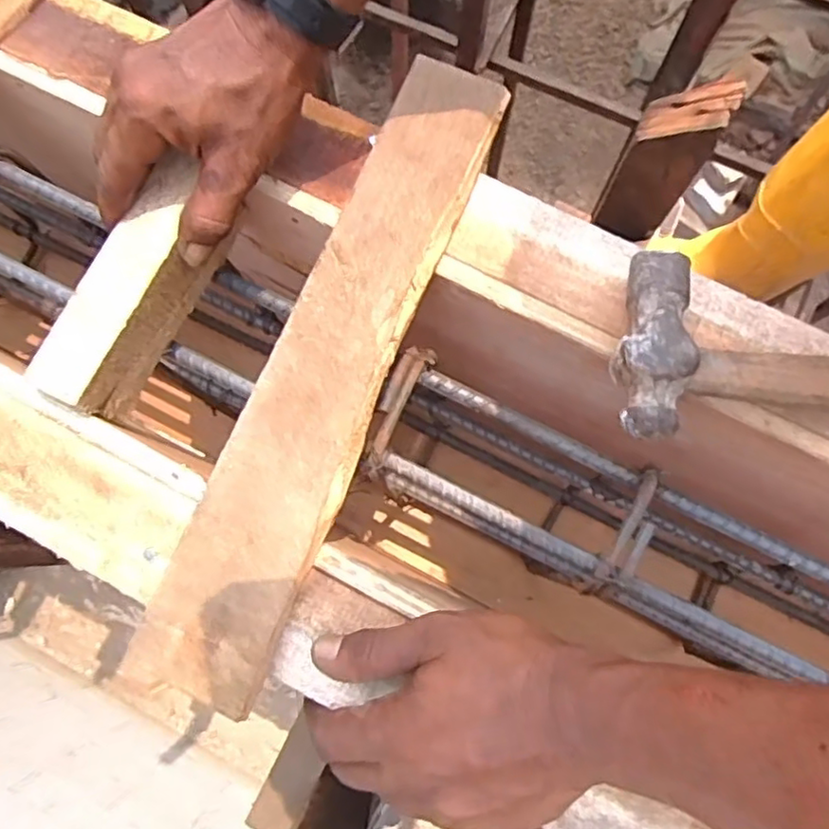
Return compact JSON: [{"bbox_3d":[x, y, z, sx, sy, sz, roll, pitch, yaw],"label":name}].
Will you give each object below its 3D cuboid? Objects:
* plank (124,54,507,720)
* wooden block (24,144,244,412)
[{"bbox_3d":[-0.041,-0.030,0.332,0.062,0.012,0.346,21,78,4],"label":"plank"},{"bbox_3d":[-0.157,-0.069,0.365,0.041,0.049,0.139,26,84,5],"label":"wooden block"}]

